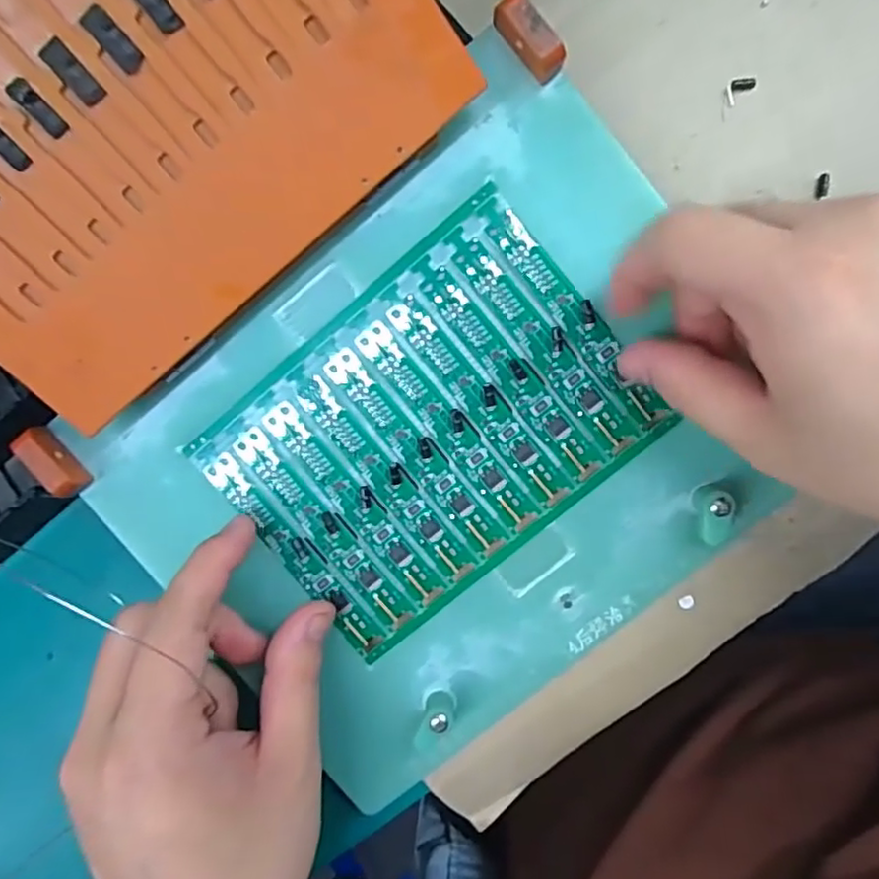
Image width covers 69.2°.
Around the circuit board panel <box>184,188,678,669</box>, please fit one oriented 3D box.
[{"bbox_3d":[-0.005,-0.002,0.260,0.162,0.004,0.116,-40,94,6],"label":"circuit board panel"}]

